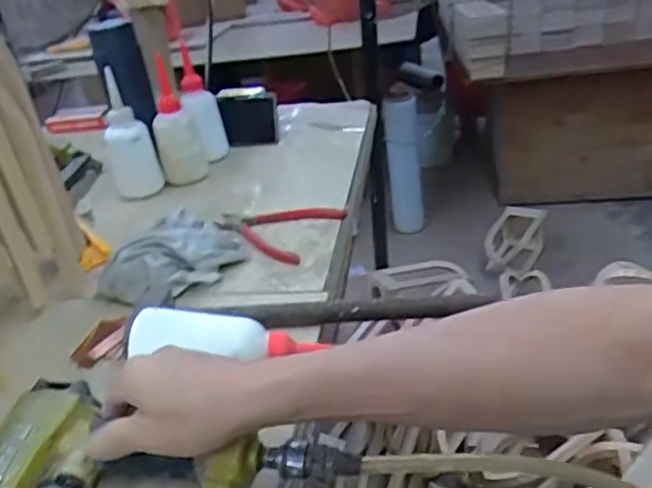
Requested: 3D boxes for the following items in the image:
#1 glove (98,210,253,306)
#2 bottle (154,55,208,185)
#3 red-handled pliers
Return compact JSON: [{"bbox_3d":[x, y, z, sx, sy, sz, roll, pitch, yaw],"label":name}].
[{"bbox_3d":[-0.148,0.008,0.663,0.091,0.049,0.151,13,35,33],"label":"glove"},{"bbox_3d":[-0.215,-0.173,0.896,0.056,0.161,0.063,-19,31,-20],"label":"bottle"},{"bbox_3d":[-0.066,-0.021,0.732,0.139,0.016,0.112,10,33,28],"label":"red-handled pliers"}]

